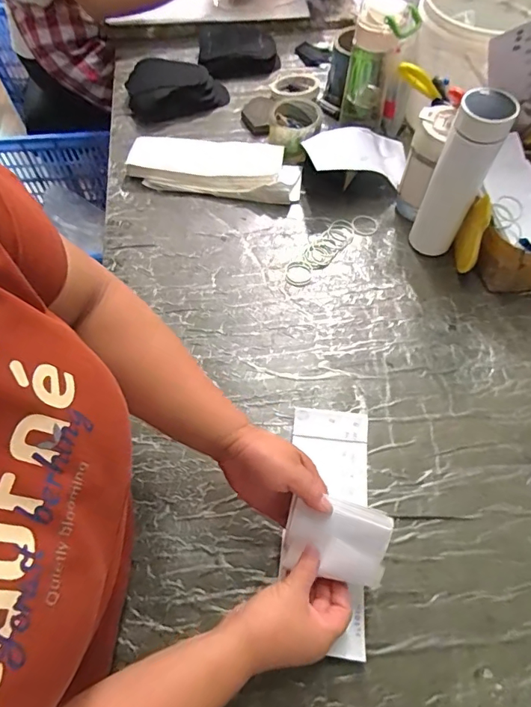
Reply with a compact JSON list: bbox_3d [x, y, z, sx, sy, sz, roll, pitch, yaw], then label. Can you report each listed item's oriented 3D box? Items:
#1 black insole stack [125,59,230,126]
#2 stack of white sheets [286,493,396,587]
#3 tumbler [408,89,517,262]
[{"bbox_3d":[-0.172,-0.517,0.885,0.193,0.048,0.138,-16,62,-11],"label":"black insole stack"},{"bbox_3d":[0.067,0.180,0.440,0.096,0.016,0.074,11,89,20],"label":"stack of white sheets"},{"bbox_3d":[0.259,-0.230,0.627,0.068,0.231,0.069,0,61,1],"label":"tumbler"}]

